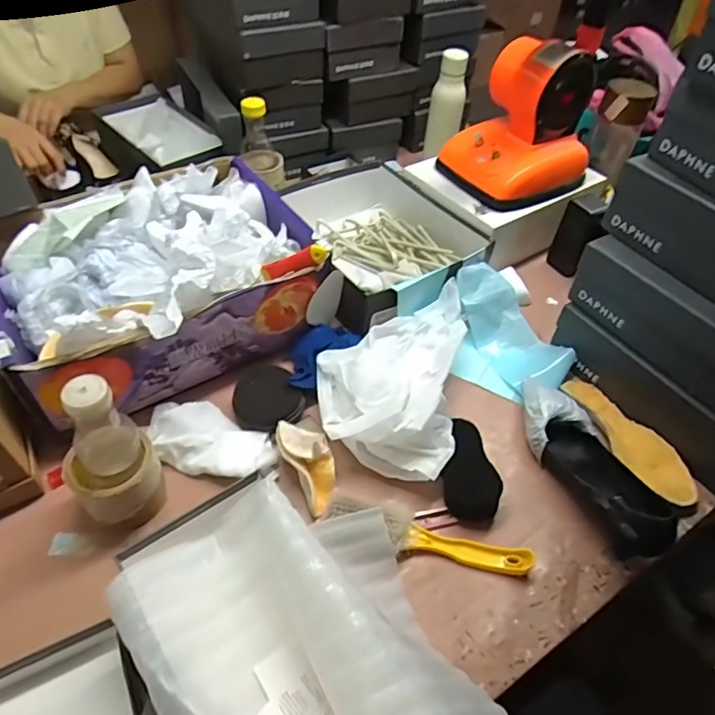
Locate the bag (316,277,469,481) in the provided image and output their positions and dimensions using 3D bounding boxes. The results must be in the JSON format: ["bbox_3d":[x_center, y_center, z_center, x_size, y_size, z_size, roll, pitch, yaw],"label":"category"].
[{"bbox_3d":[0.042,0.019,0.696,0.181,0.094,0.283,9,49,5],"label":"bag"}]

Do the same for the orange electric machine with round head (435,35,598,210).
[{"bbox_3d":[0.262,-0.381,0.846,0.189,0.203,0.185,-30,57,-27],"label":"orange electric machine with round head"}]

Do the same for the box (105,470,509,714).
[{"bbox_3d":[-0.044,0.257,0.469,0.244,0.112,0.325,-29,56,-26],"label":"box"}]

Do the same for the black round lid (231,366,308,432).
[{"bbox_3d":[-0.120,0.053,0.687,0.084,0.026,0.089,2,48,-2],"label":"black round lid"}]

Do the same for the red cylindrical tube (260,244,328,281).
[{"bbox_3d":[-0.082,-0.126,0.681,0.087,0.025,0.018,-21,52,-5],"label":"red cylindrical tube"}]

